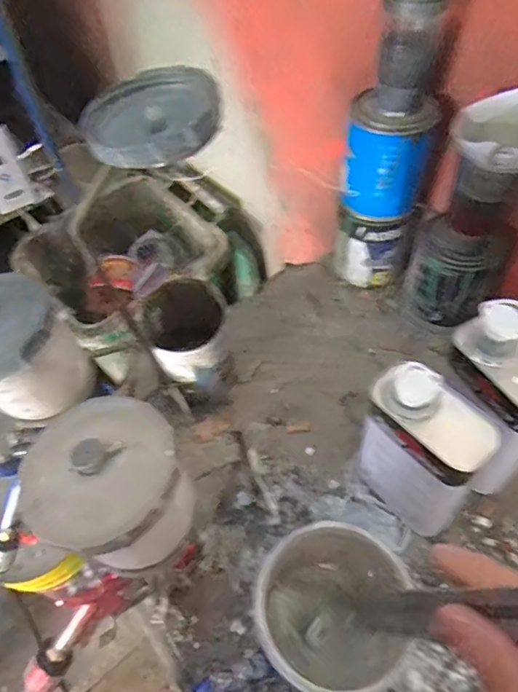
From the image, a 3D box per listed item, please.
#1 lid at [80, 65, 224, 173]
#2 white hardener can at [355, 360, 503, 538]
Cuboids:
[{"bbox_3d":[-0.077,-0.170,0.381,0.104,0.025,0.090,-24,55,-11],"label":"lid"},{"bbox_3d":[0.159,0.110,0.519,0.071,0.206,0.112,-36,59,-19],"label":"white hardener can"}]

